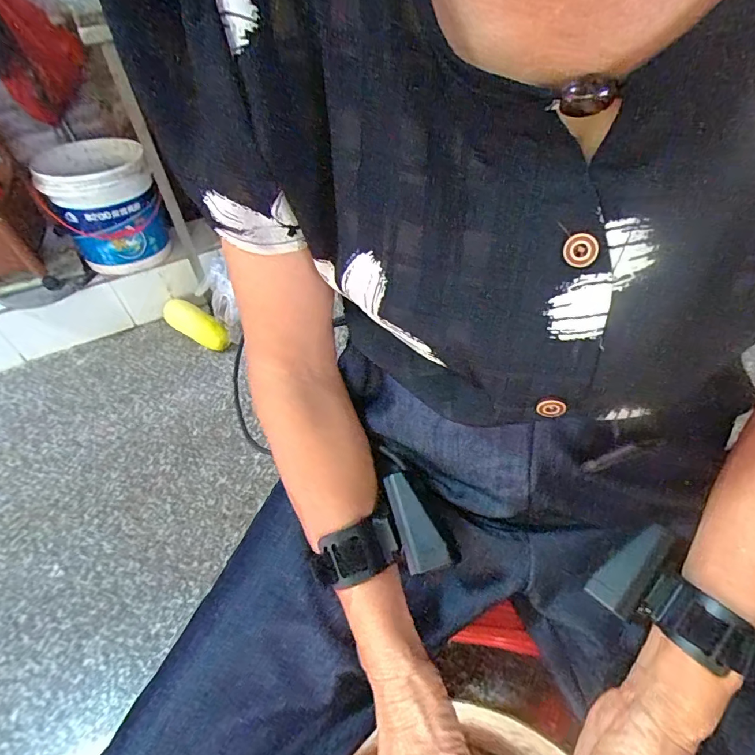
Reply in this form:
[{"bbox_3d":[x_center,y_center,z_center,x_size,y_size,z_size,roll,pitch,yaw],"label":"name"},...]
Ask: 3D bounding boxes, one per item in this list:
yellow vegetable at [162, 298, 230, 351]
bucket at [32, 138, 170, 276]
[{"bbox_3d":[-0.471,-0.137,1.169,0.234,0.079,0.062,31,57,29],"label":"yellow vegetable"},{"bbox_3d":[-0.609,-0.388,1.053,0.207,0.248,0.207,-26,51,-18],"label":"bucket"}]

